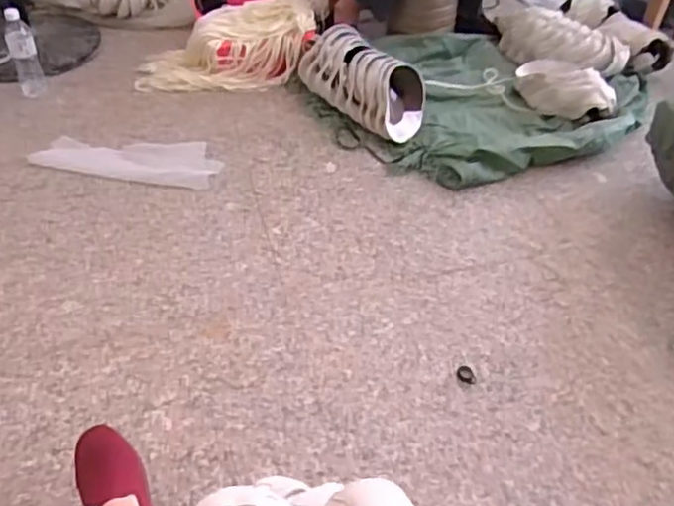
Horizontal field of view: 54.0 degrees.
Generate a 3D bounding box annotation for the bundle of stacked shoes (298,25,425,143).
[{"bbox_3d":[0.071,-0.435,1.659,0.183,0.128,0.393,-29,53,-29],"label":"bundle of stacked shoes"}]

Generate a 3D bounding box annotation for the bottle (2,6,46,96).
[{"bbox_3d":[-0.761,-0.487,1.607,0.063,0.197,0.058,-16,48,-19],"label":"bottle"}]

